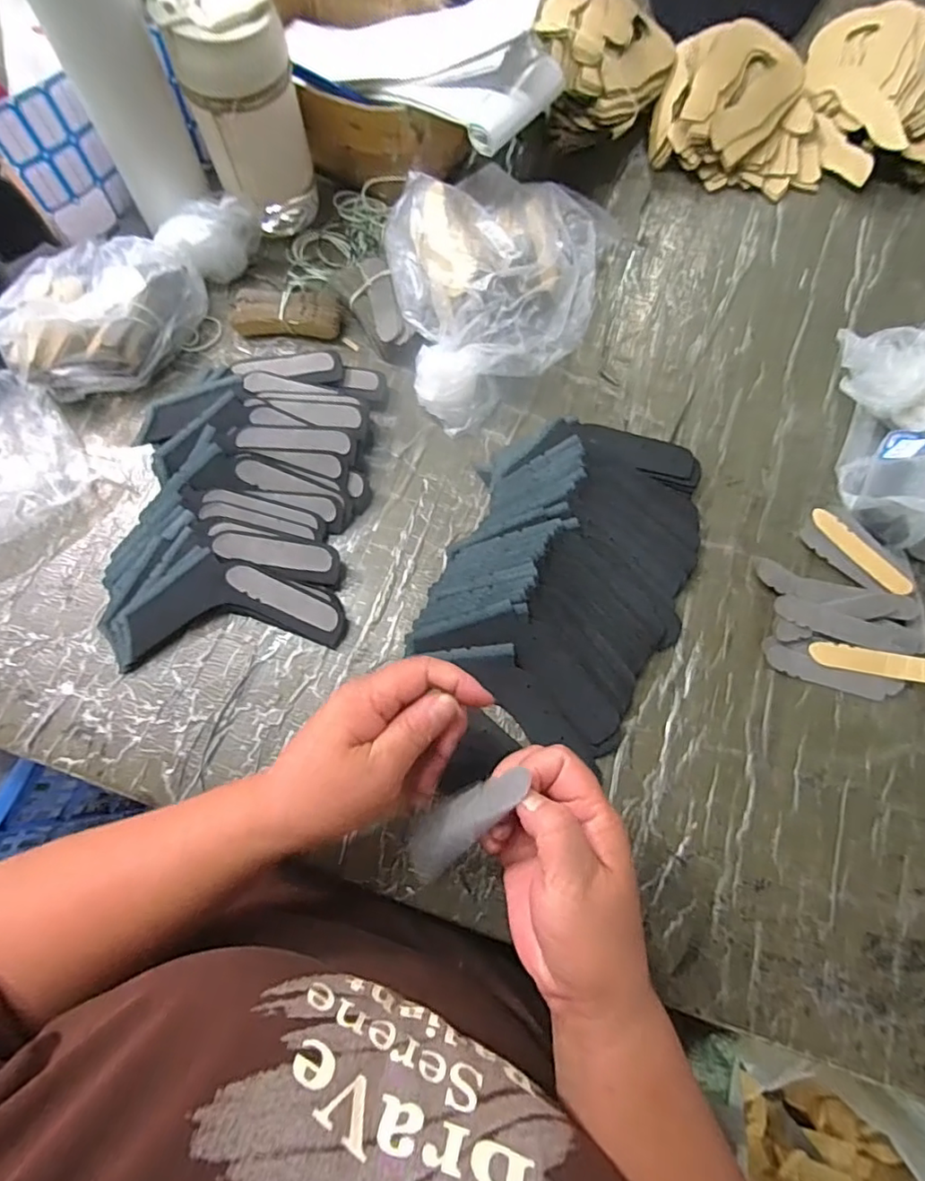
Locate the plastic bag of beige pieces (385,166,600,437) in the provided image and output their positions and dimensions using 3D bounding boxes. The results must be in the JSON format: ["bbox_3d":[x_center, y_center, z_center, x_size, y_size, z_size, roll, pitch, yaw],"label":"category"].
[{"bbox_3d":[0.031,-0.248,0.462,0.165,0.081,0.192,-13,73,-3],"label":"plastic bag of beige pieces"}]

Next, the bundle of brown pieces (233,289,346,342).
[{"bbox_3d":[-0.147,-0.235,0.485,0.089,0.020,0.035,3,73,2],"label":"bundle of brown pieces"}]

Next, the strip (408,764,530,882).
[{"bbox_3d":[0.000,0.119,0.296,0.075,0.010,0.024,-43,76,15],"label":"strip"}]

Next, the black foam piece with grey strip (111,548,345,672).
[{"bbox_3d":[-0.166,0.010,0.408,0.154,0.019,0.069,-7,73,-1],"label":"black foam piece with grey strip"}]

